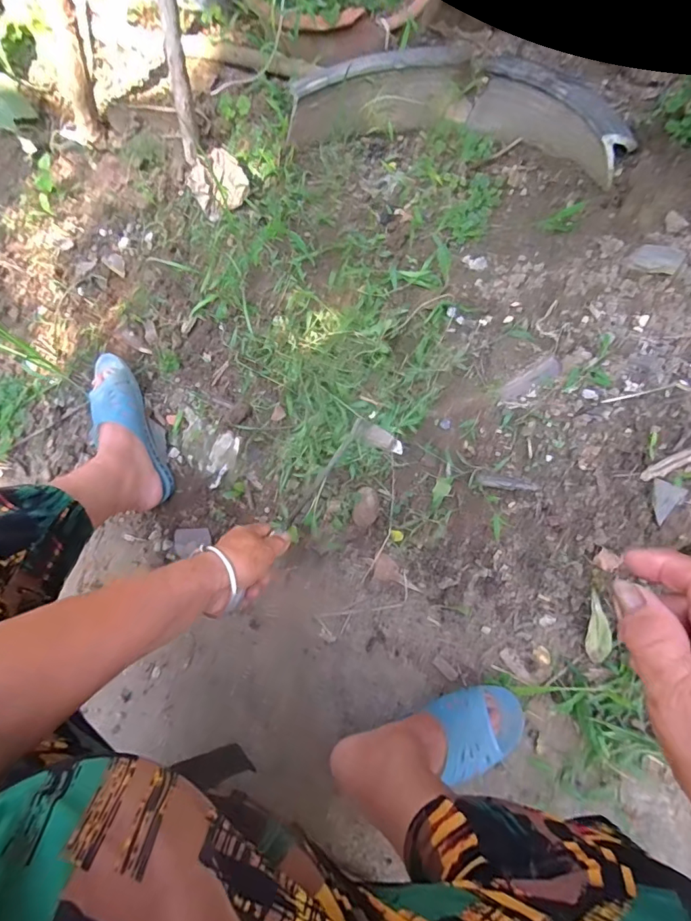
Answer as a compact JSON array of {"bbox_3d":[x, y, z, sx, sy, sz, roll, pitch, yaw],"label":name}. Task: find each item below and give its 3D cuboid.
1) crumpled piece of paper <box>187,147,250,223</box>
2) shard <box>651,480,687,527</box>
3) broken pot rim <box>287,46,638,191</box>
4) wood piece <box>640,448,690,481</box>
[{"bbox_3d":[-0.232,-0.507,0.830,0.096,0.047,0.090,-34,68,-12],"label":"crumpled piece of paper"},{"bbox_3d":[0.390,0.052,0.561,0.035,0.004,0.050,22,96,13],"label":"shard"},{"bbox_3d":[0.202,-0.636,0.837,0.570,0.129,0.222,19,68,11],"label":"broken pot rim"},{"bbox_3d":[0.424,-0.008,0.555,0.123,0.008,0.017,-29,65,17],"label":"wood piece"}]

